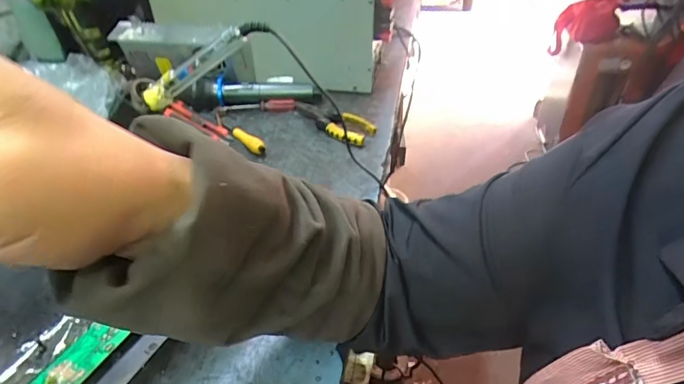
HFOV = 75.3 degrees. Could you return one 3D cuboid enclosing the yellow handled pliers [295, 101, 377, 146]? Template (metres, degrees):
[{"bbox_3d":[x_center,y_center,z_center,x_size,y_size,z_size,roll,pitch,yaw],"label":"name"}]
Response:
[{"bbox_3d":[-0.020,-0.111,0.690,0.158,0.020,0.056,28,46,33],"label":"yellow handled pliers"}]

